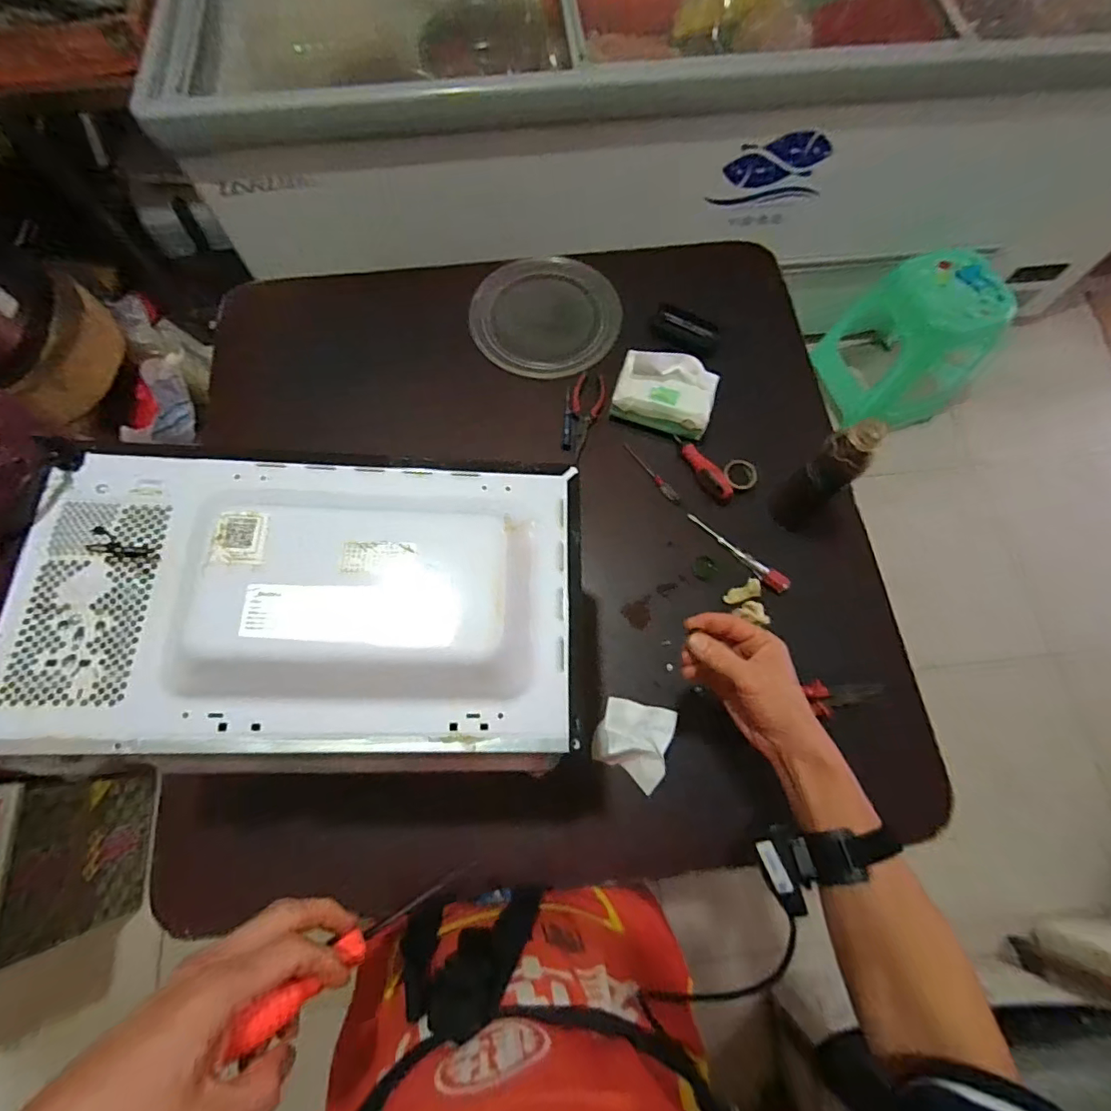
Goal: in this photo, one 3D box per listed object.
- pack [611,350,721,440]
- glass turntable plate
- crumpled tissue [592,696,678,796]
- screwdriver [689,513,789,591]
[{"bbox_3d":[0.160,-0.240,0.763,0.148,0.072,0.089,21,72,6],"label":"pack"},{"bbox_3d":[-0.015,-0.398,0.862,0.235,0.027,0.217,0,71,-1],"label":"glass turntable plate"},{"bbox_3d":[0.092,0.224,0.625,0.085,0.038,0.093,15,72,4],"label":"crumpled tissue"},{"bbox_3d":[0.255,-0.007,0.726,0.163,0.022,0.024,43,76,13],"label":"screwdriver"}]

